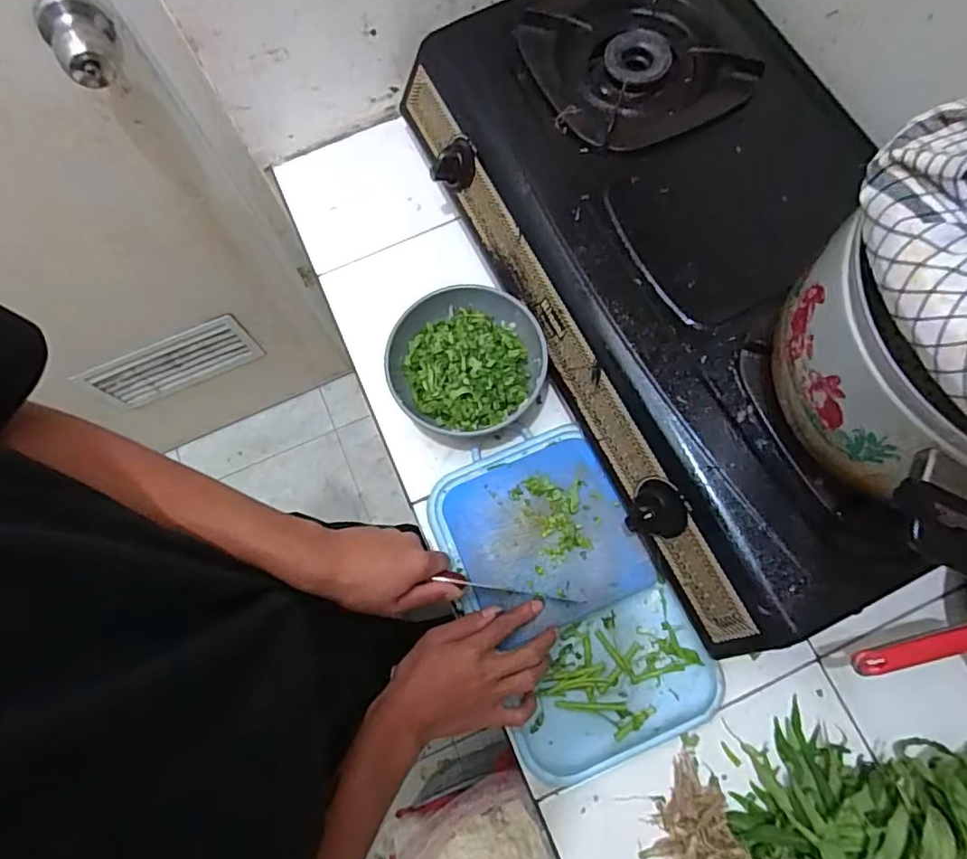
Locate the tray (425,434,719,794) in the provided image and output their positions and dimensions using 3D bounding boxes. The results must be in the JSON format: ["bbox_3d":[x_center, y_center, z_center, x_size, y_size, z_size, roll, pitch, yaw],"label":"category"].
[{"bbox_3d":[0.080,0.160,0.573,0.187,0.032,0.300,-25,73,-6],"label":"tray"}]

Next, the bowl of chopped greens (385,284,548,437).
[{"bbox_3d":[-0.019,-0.067,0.617,0.159,0.076,0.140,-8,72,-1],"label":"bowl of chopped greens"}]

